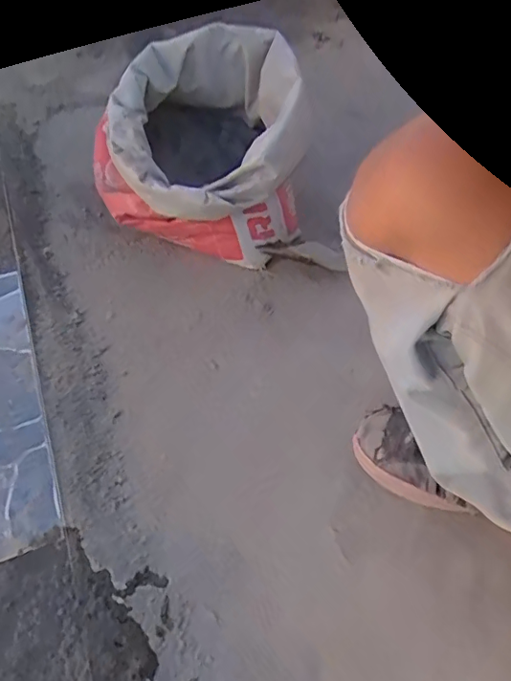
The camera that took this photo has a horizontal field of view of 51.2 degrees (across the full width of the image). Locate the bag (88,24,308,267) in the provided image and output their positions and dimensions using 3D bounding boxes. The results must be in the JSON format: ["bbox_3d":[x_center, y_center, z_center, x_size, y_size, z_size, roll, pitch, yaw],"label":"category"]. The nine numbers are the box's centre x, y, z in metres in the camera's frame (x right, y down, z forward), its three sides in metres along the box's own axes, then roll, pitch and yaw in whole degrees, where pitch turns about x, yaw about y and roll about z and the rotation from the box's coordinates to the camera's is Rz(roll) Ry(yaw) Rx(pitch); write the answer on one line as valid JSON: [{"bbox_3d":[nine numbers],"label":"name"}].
[{"bbox_3d":[-0.090,-0.277,0.804,0.306,0.222,0.264,-3,52,-4],"label":"bag"}]

